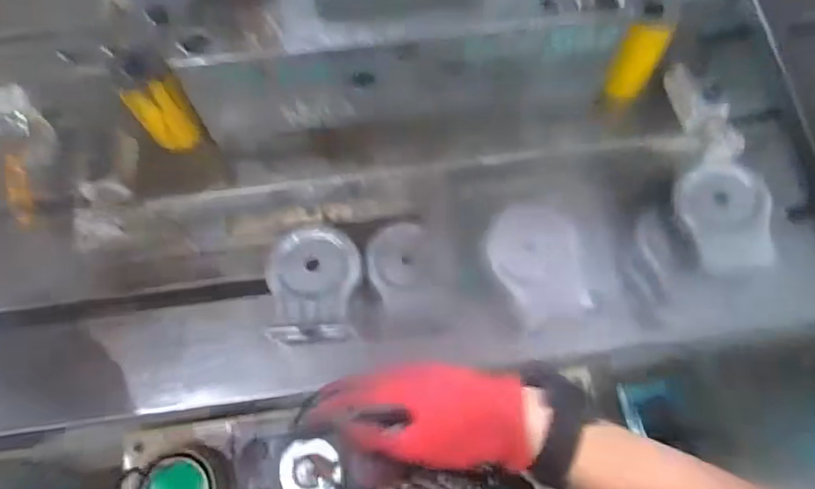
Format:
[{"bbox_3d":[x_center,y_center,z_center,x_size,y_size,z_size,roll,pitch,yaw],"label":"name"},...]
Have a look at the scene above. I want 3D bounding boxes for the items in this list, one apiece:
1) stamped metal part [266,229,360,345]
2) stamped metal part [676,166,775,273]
[{"bbox_3d":[-0.098,0.042,0.577,0.097,0.048,0.120,-5,66,-1],"label":"stamped metal part"},{"bbox_3d":[0.351,-0.028,0.600,0.092,0.016,0.114,-7,99,11],"label":"stamped metal part"}]

